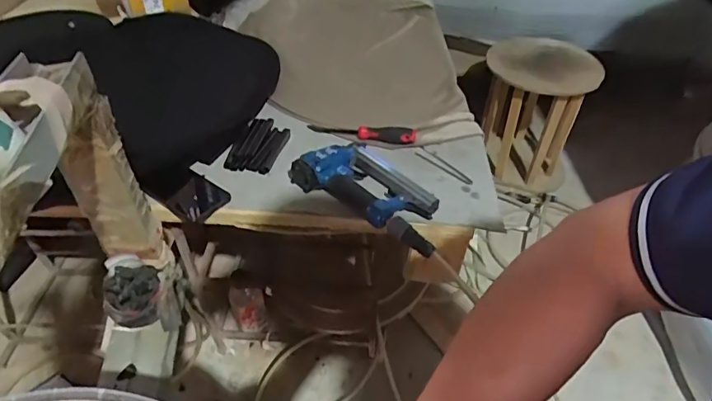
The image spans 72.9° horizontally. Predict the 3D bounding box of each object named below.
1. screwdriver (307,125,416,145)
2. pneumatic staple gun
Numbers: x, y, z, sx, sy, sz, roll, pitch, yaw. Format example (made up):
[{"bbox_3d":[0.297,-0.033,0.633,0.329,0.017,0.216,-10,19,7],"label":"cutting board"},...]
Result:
[{"bbox_3d":[0.009,-0.123,0.875,0.200,0.038,0.027,10,45,9],"label":"screwdriver"},{"bbox_3d":[0.030,-0.021,0.747,0.266,0.052,0.130,28,50,25],"label":"pneumatic staple gun"}]

